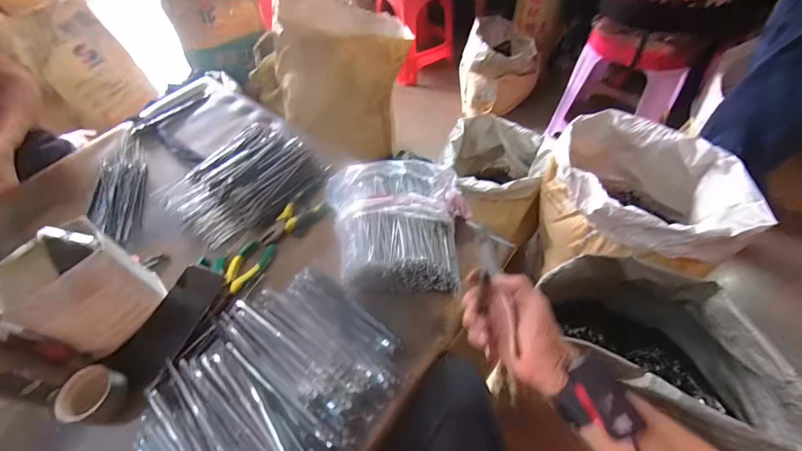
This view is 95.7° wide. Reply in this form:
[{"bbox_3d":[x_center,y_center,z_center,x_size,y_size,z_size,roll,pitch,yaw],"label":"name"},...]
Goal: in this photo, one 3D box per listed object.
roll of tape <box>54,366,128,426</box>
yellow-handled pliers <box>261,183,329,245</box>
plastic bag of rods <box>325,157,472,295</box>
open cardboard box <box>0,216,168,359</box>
[{"bbox_3d":[-0.393,0.221,0.469,0.062,0.043,0.065,8,55,10],"label":"roll of tape"},{"bbox_3d":[-0.189,-0.018,0.653,0.139,0.029,0.065,-34,59,-20],"label":"yellow-handled pliers"},{"bbox_3d":[-0.002,-0.001,0.566,0.230,0.081,0.210,-6,54,0],"label":"plastic bag of rods"},{"bbox_3d":[-0.422,0.089,0.490,0.098,0.155,0.129,26,60,21],"label":"open cardboard box"}]

